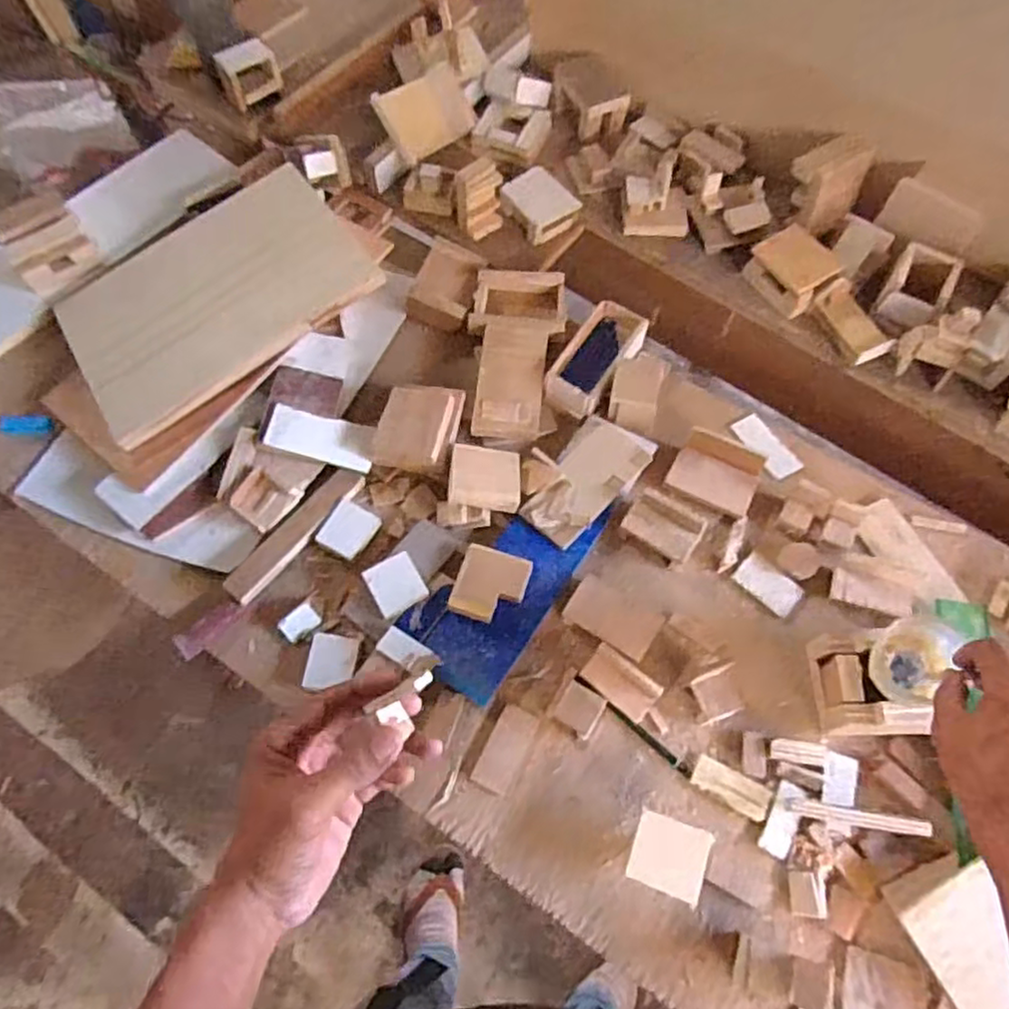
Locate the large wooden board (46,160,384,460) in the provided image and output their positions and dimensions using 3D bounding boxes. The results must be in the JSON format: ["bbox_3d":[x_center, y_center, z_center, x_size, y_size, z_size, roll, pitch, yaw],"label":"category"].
[{"bbox_3d":[-0.322,-0.232,0.765,0.313,0.022,0.231,-37,71,-6],"label":"large wooden board"}]

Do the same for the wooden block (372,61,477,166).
[{"bbox_3d":[-0.095,-0.485,0.857,0.115,0.081,0.013,-40,33,-13],"label":"wooden block"}]

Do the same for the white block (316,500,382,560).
[{"bbox_3d":[-0.156,0.026,0.700,0.044,0.010,0.053,30,69,14],"label":"white block"}]

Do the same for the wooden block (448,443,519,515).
[{"bbox_3d":[-0.018,-0.028,0.697,0.070,0.014,0.062,7,66,4],"label":"wooden block"}]

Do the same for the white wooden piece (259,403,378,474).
[{"bbox_3d":[-0.191,-0.070,0.719,0.112,0.012,0.053,15,70,-8],"label":"white wooden piece"}]

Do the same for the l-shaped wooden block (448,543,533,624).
[{"bbox_3d":[-0.013,0.079,0.673,0.066,0.022,0.067,17,67,8],"label":"l-shaped wooden block"}]

